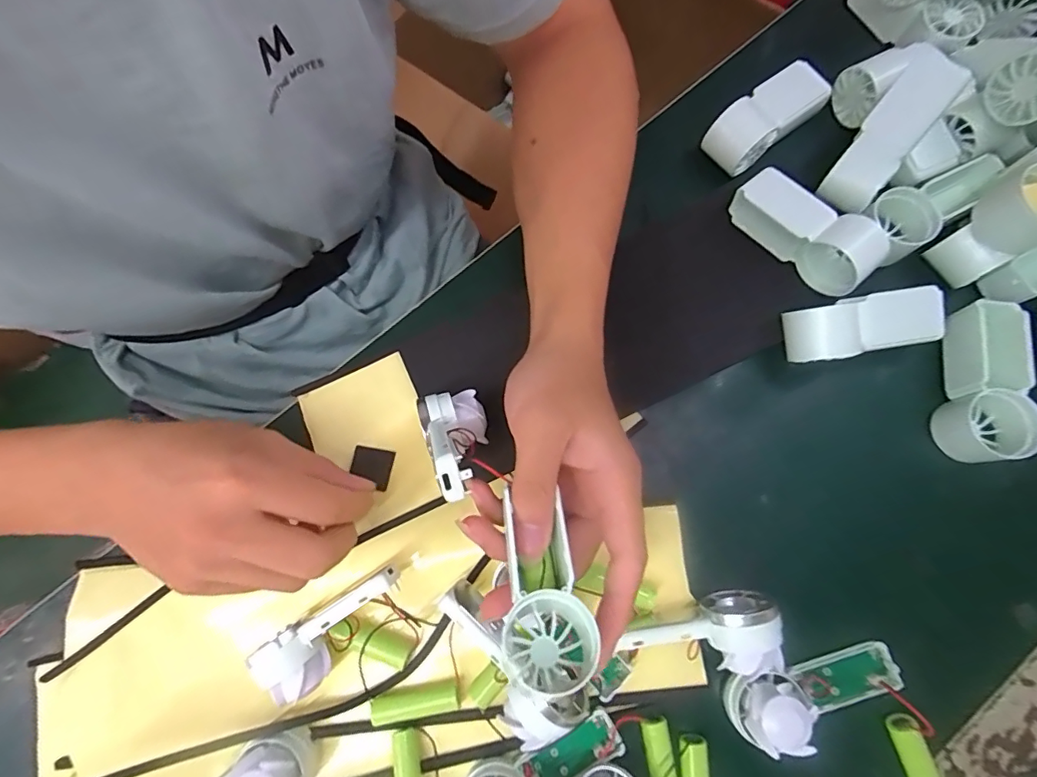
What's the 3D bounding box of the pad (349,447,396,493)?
[{"bbox_3d":[-0.094,0.050,0.319,0.024,0.006,0.024,11,77,3],"label":"pad"}]

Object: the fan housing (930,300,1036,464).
[{"bbox_3d":[0.279,-0.003,0.304,0.041,0.039,0.095,-1,77,2],"label":"fan housing"}]

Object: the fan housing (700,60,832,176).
[{"bbox_3d":[0.176,-0.190,0.354,0.091,0.038,0.039,-36,78,-6],"label":"fan housing"}]

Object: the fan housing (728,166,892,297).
[{"bbox_3d":[0.185,-0.102,0.324,0.035,0.045,0.093,-44,80,-6],"label":"fan housing"}]

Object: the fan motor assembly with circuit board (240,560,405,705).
[{"bbox_3d":[-0.102,0.138,0.282,0.092,0.031,0.034,-35,79,-4],"label":"fan motor assembly with circuit board"}]

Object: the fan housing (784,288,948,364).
[{"bbox_3d":[0.213,-0.036,0.310,0.090,0.040,0.033,-8,78,2],"label":"fan housing"}]

